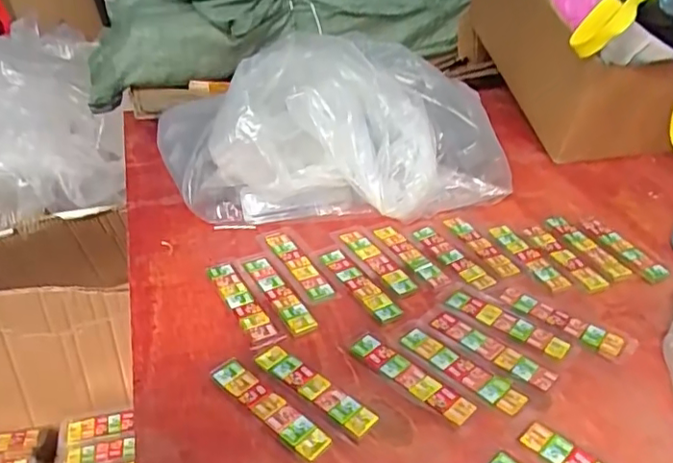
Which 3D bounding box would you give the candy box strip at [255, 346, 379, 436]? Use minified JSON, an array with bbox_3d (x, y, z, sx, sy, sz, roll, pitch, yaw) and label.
[{"bbox_3d":[-0.020,0.130,0.492,0.117,0.008,0.026,25,40,31],"label":"candy box strip"}]

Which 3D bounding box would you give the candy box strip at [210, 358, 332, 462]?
[{"bbox_3d":[-0.056,0.141,0.476,0.119,0.009,0.024,28,42,34],"label":"candy box strip"}]

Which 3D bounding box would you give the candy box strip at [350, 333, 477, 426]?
[{"bbox_3d":[0.064,0.123,0.504,0.115,0.007,0.025,28,42,34],"label":"candy box strip"}]

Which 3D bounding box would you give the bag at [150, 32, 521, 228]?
[{"bbox_3d":[0.003,-0.135,0.736,0.413,0.172,0.259,-8,35,-14],"label":"bag"}]

